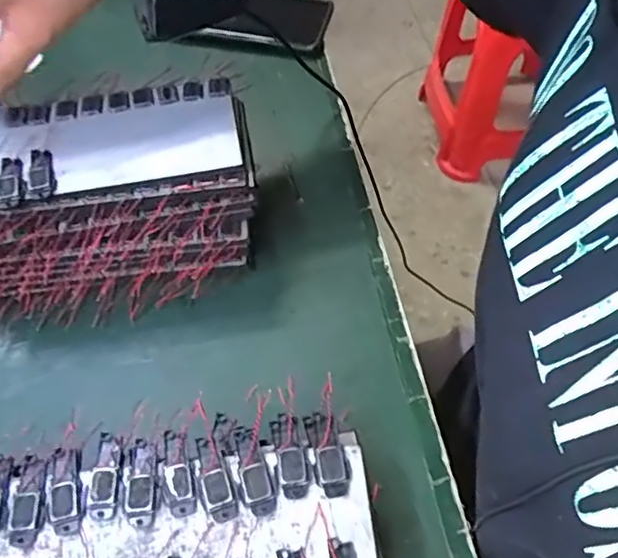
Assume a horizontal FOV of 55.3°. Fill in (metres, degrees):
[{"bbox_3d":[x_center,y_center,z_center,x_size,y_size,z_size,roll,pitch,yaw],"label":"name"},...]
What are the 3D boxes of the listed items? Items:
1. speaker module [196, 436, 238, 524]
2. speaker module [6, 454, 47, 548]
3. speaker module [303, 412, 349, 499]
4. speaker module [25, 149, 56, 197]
[{"bbox_3d":[-0.045,0.093,0.275,0.013,0.004,0.040,-19,58,-11],"label":"speaker module"},{"bbox_3d":[-0.131,0.102,0.272,0.016,0.006,0.040,-9,57,-5],"label":"speaker module"},{"bbox_3d":[0.009,0.083,0.281,0.015,0.007,0.041,-10,57,-5],"label":"speaker module"},{"bbox_3d":[-0.159,-0.064,0.349,0.015,0.005,0.037,-12,57,-6],"label":"speaker module"}]

